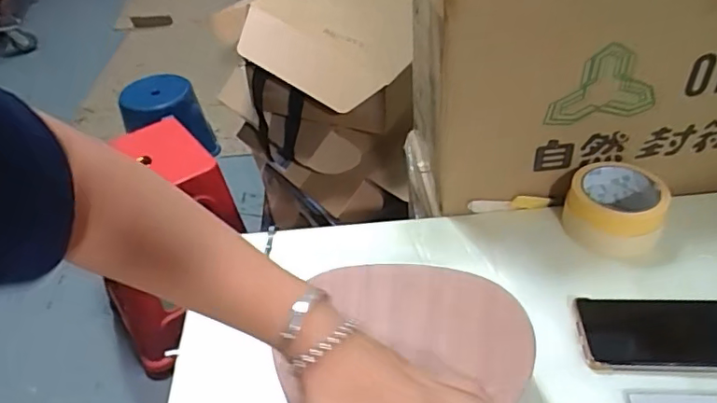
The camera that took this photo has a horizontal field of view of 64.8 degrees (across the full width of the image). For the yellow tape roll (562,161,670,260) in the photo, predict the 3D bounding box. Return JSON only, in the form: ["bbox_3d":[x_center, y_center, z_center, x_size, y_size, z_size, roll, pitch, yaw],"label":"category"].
[{"bbox_3d":[0.272,0.006,0.601,0.094,0.052,0.098,-2,41,2],"label":"yellow tape roll"}]

